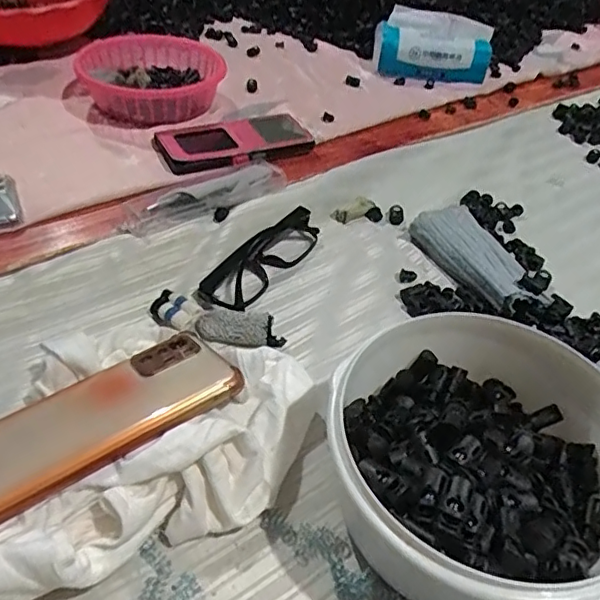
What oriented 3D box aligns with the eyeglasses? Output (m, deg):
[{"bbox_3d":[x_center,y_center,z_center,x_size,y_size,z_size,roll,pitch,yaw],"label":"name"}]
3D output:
[{"bbox_3d":[-0.026,-0.040,0.464,0.033,0.026,0.135,26,47,22],"label":"eyeglasses"}]

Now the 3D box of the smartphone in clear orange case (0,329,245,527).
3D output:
[{"bbox_3d":[-0.119,0.066,0.317,0.162,0.011,0.076,-26,35,-27],"label":"smartphone in clear orange case"}]

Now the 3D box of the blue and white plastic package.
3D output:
[{"bbox_3d":[0.196,-0.373,0.828,0.169,0.098,0.059,10,11,2],"label":"blue and white plastic package"}]

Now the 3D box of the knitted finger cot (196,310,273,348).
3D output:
[{"bbox_3d":[-0.049,0.020,0.410,0.053,0.006,0.029,4,59,13],"label":"knitted finger cot"}]

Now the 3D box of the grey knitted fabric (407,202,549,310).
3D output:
[{"bbox_3d":[0.152,-0.036,0.482,0.057,0.030,0.128,-18,47,-22],"label":"grey knitted fabric"}]

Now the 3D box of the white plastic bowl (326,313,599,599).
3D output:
[{"bbox_3d":[0.091,0.091,0.302,0.146,0.080,0.150,3,43,-2],"label":"white plastic bowl"}]

